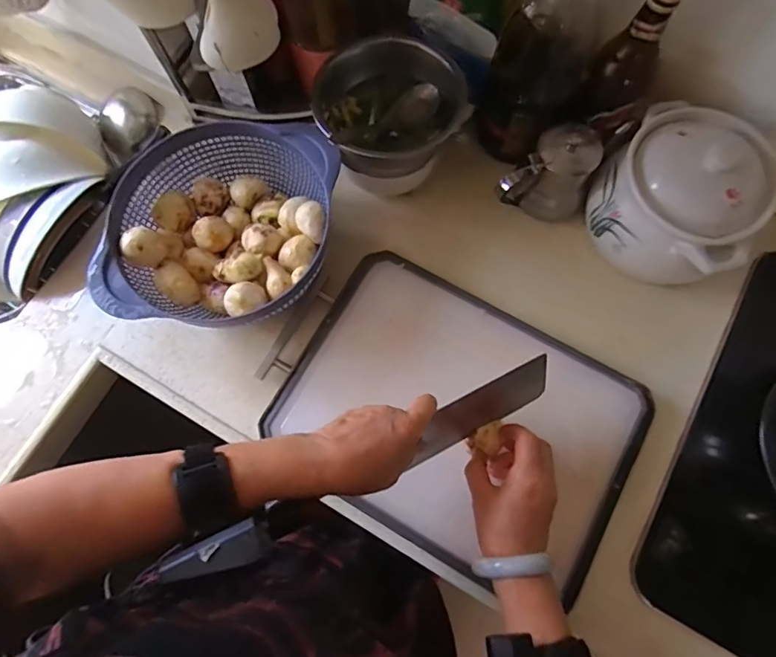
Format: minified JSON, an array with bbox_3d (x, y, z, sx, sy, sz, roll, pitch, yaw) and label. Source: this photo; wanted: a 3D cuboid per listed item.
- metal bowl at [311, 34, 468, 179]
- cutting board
[{"bbox_3d":[0.001,-0.250,0.551,0.159,0.072,0.136,-22,76,-4],"label":"metal bowl"},{"bbox_3d":[0.075,0.098,0.531,0.369,0.032,0.262,28,80,11],"label":"cutting board"}]

